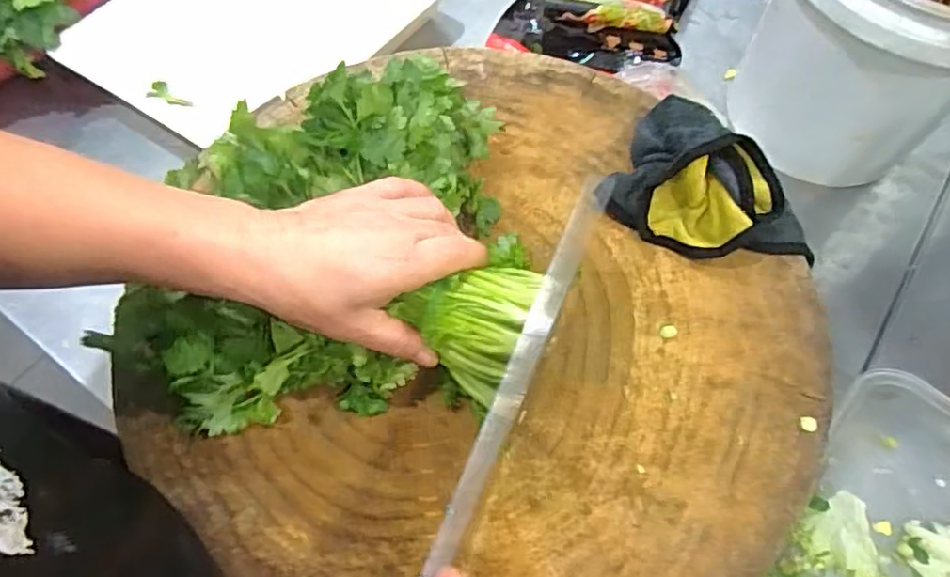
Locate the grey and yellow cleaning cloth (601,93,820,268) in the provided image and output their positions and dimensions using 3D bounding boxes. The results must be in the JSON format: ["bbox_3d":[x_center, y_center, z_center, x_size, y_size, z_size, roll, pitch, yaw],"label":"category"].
[{"bbox_3d":[0.171,-0.073,0.433,0.147,0.067,0.099,34,65,14],"label":"grey and yellow cleaning cloth"}]

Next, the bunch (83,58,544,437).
[{"bbox_3d":[-0.085,-0.041,0.376,0.235,0.102,0.224,-1,62,-4],"label":"bunch"}]

